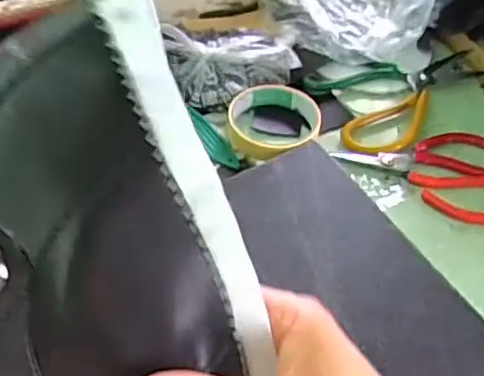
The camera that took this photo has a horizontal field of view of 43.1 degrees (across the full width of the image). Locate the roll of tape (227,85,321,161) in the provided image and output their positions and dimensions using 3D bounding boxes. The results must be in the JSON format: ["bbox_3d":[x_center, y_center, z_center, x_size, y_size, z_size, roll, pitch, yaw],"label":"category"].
[{"bbox_3d":[0.030,-0.059,0.571,0.084,0.024,0.083,1,50,-1],"label":"roll of tape"}]

